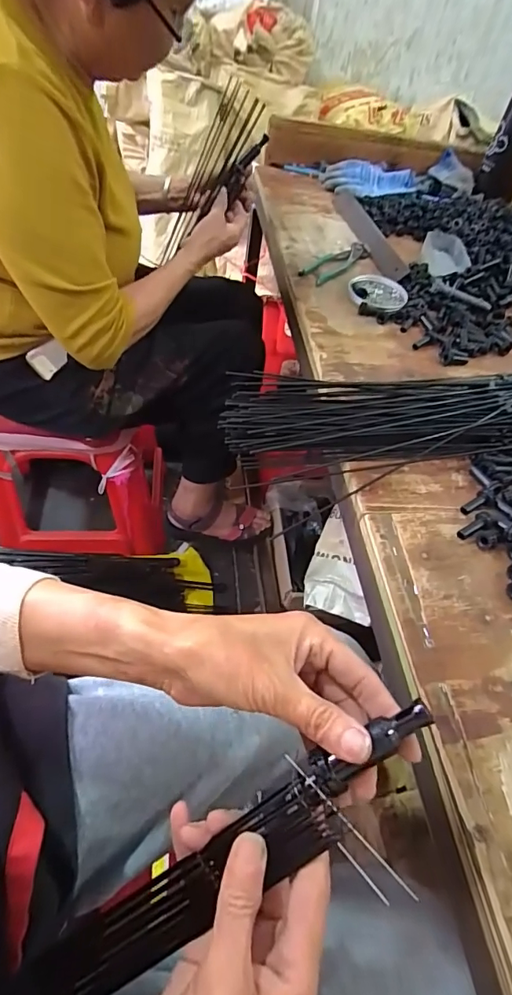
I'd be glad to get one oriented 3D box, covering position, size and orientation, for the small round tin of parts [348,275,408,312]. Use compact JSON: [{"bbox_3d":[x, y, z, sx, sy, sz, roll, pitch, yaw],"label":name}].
[{"bbox_3d":[0.187,-0.317,0.716,0.093,0.009,0.090,2,54,-2],"label":"small round tin of parts"}]

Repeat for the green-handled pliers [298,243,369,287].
[{"bbox_3d":[0.127,-0.388,0.766,0.060,0.010,0.155,37,56,18],"label":"green-handled pliers"}]

